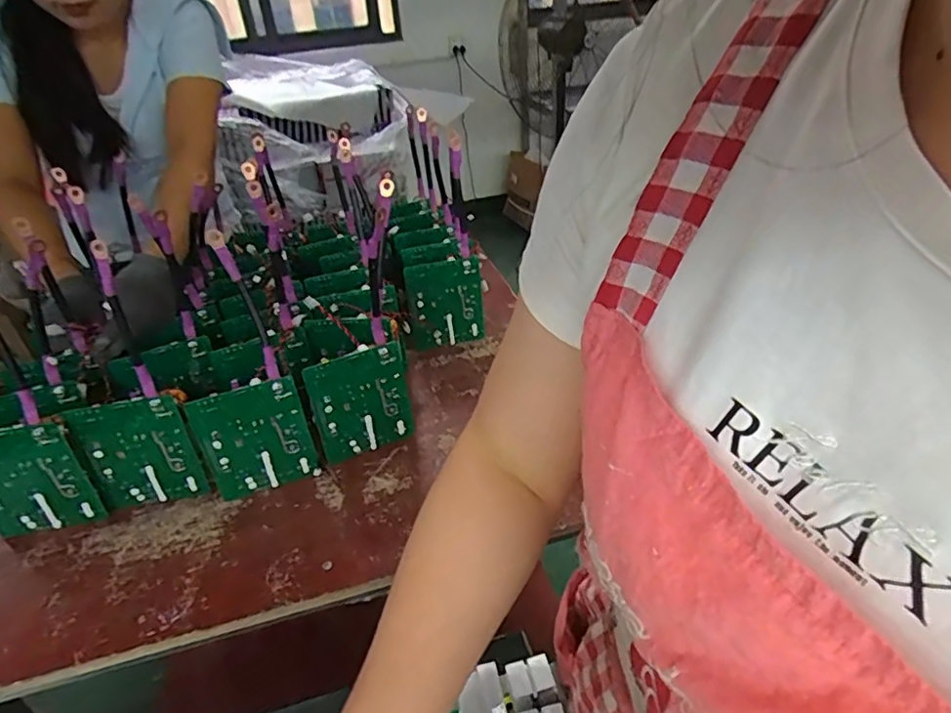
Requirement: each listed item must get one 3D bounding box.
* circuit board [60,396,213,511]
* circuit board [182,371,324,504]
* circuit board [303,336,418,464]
[{"bbox_3d":[-0.400,0.119,0.689,0.116,0.156,0.011,-14,35,-14],"label":"circuit board"},{"bbox_3d":[-0.264,0.103,0.700,0.121,0.153,0.015,-16,36,-17],"label":"circuit board"},{"bbox_3d":[-0.145,0.060,0.748,0.126,0.153,0.020,-20,37,-22],"label":"circuit board"}]

